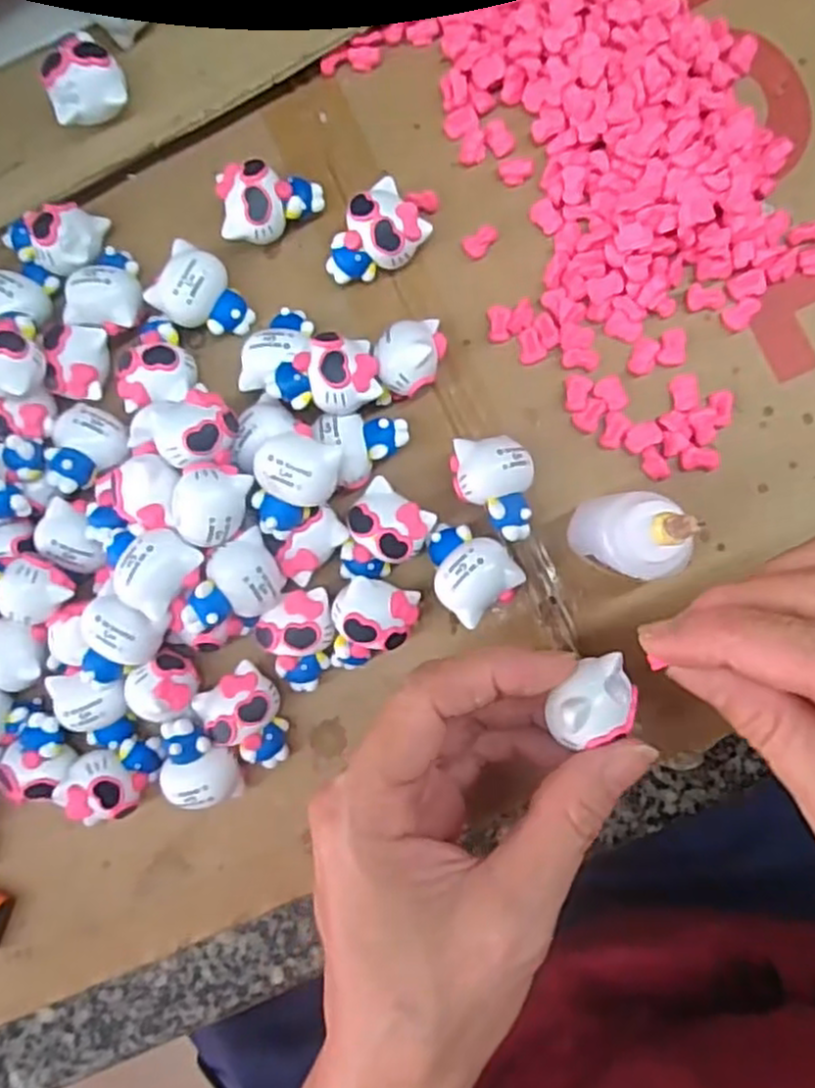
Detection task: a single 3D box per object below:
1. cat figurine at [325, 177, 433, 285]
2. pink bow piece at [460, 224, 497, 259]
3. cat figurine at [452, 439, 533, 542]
[{"bbox_3d":[-0.011,-0.103,0.257,0.034,0.020,0.024,-44,83,4],"label":"cat figurine"},{"bbox_3d":[0.026,-0.106,0.261,0.013,0.004,0.009,-31,85,3],"label":"pink bow piece"},{"bbox_3d":[0.028,-0.017,0.247,0.025,0.024,0.032,-2,87,8],"label":"cat figurine"}]

